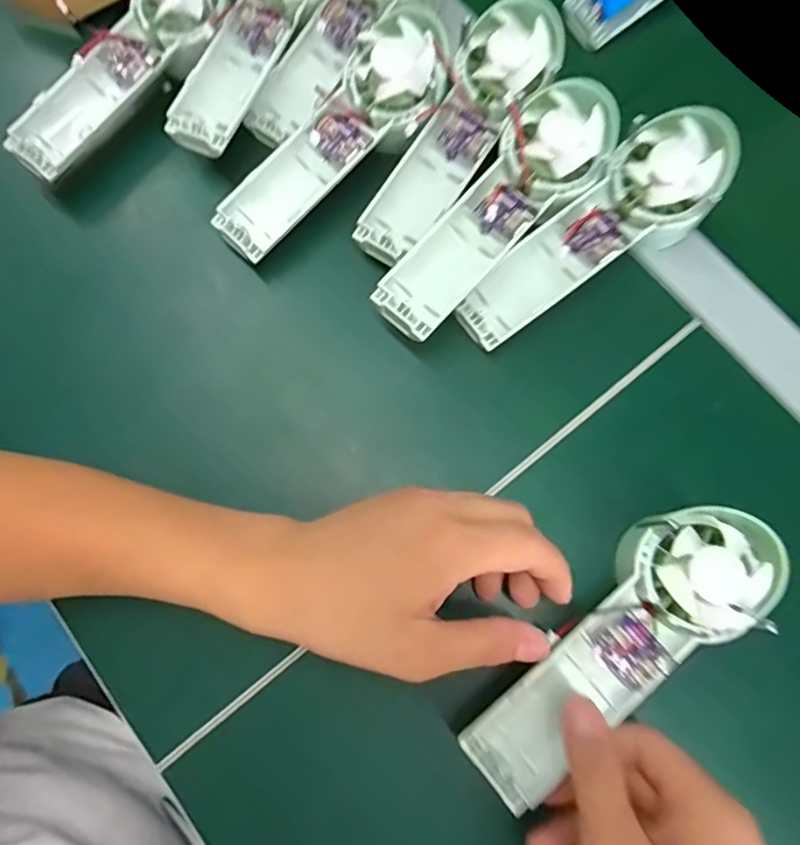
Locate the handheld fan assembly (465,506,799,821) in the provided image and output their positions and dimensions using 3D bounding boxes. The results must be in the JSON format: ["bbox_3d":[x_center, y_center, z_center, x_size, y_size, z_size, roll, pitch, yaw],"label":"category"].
[{"bbox_3d":[0.107,0.110,0.271,0.171,0.027,0.064,-42,79,-2],"label":"handheld fan assembly"}]

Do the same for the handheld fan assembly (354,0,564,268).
[{"bbox_3d":[0.033,-0.175,0.340,0.053,0.028,0.175,34,90,8],"label":"handheld fan assembly"}]

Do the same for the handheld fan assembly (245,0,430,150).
[{"bbox_3d":[-0.035,-0.255,0.363,0.059,0.040,0.177,37,92,9],"label":"handheld fan assembly"}]

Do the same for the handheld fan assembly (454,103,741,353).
[{"bbox_3d":[0.112,-0.110,0.332,0.176,0.039,0.064,-38,78,7],"label":"handheld fan assembly"}]

